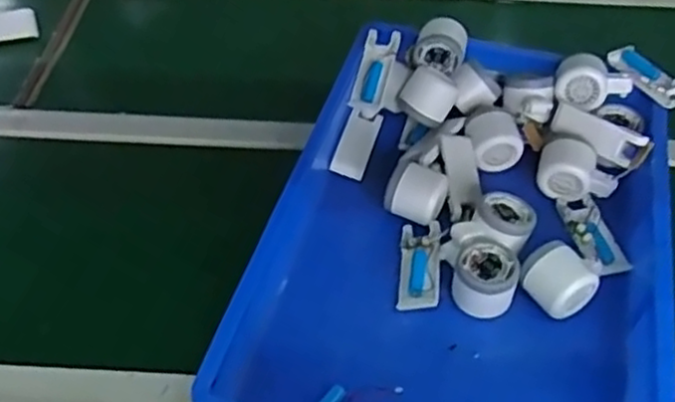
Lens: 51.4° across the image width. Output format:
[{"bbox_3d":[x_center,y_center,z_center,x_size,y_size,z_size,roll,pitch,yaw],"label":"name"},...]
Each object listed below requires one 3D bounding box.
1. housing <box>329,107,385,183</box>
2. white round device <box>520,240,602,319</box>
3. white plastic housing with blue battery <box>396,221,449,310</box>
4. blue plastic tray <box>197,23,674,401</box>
[{"bbox_3d":[0.022,-0.065,0.817,0.040,0.015,0.098,23,54,-1],"label":"housing"},{"bbox_3d":[0.212,0.076,0.672,0.065,0.052,0.060,-24,54,-21],"label":"white round device"},{"bbox_3d":[0.084,0.065,0.706,0.041,0.021,0.099,7,49,4],"label":"white plastic housing with blue battery"},{"bbox_3d":[0.134,0.024,0.702,0.353,0.072,0.518,13,50,10],"label":"blue plastic tray"}]

